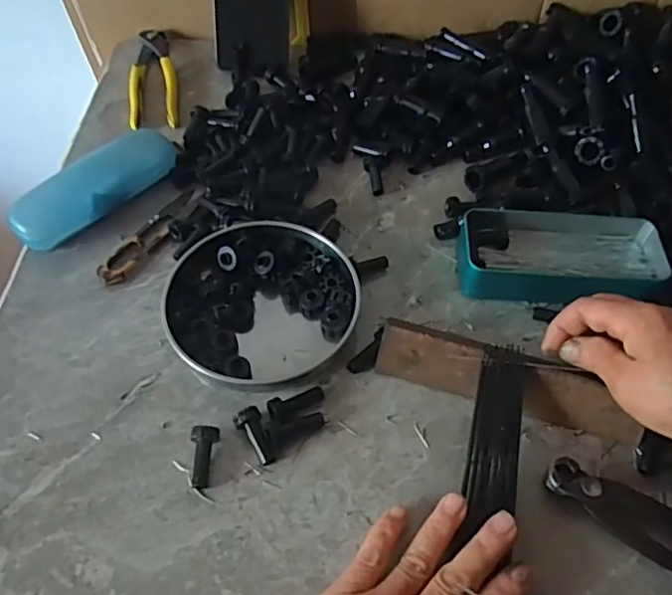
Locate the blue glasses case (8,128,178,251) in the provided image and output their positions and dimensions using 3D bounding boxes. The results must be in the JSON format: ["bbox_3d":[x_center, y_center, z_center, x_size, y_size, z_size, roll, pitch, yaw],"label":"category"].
[{"bbox_3d":[-0.198,-0.094,0.501,0.036,0.041,0.148,34,60,22],"label":"blue glasses case"}]

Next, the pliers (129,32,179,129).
[{"bbox_3d":[-0.189,-0.232,0.621,0.044,0.017,0.167,-8,54,-7],"label":"pliers"}]

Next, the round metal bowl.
[{"bbox_3d":[-0.054,0.002,0.440,0.135,0.024,0.127,1,53,-1],"label":"round metal bowl"}]

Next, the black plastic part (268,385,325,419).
[{"bbox_3d":[-0.027,0.069,0.400,0.038,0.013,0.013,-25,58,-19],"label":"black plastic part"}]

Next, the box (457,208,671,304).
[{"bbox_3d":[0.176,-0.034,0.468,0.154,0.032,0.072,2,53,0],"label":"box"}]

